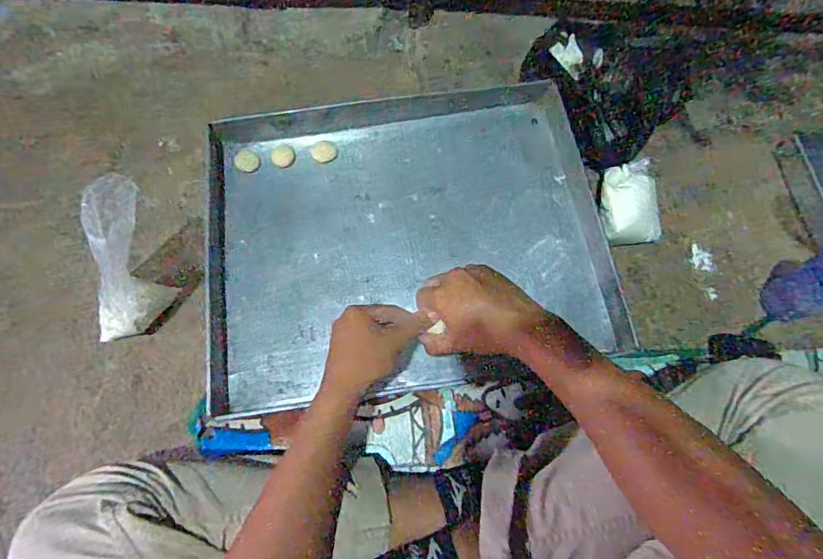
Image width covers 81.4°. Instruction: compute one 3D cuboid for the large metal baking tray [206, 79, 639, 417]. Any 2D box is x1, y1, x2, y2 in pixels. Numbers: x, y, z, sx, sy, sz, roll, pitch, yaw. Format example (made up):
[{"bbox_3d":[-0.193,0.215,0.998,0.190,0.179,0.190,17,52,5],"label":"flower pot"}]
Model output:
[{"bbox_3d":[-0.008,-0.073,0.658,0.522,0.043,0.427,-8,70,-5],"label":"large metal baking tray"}]

